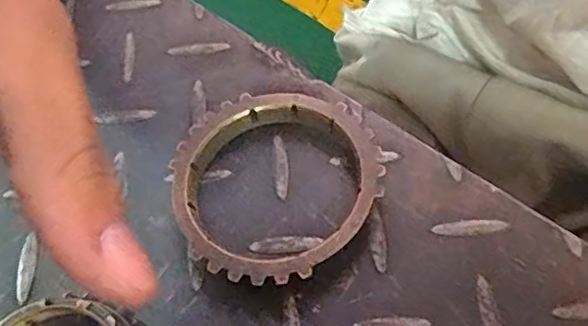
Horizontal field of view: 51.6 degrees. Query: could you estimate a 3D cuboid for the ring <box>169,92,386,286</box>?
[{"bbox_3d":[-0.007,0.007,0.194,0.067,0.012,0.064,-3,57,4],"label":"ring"}]

